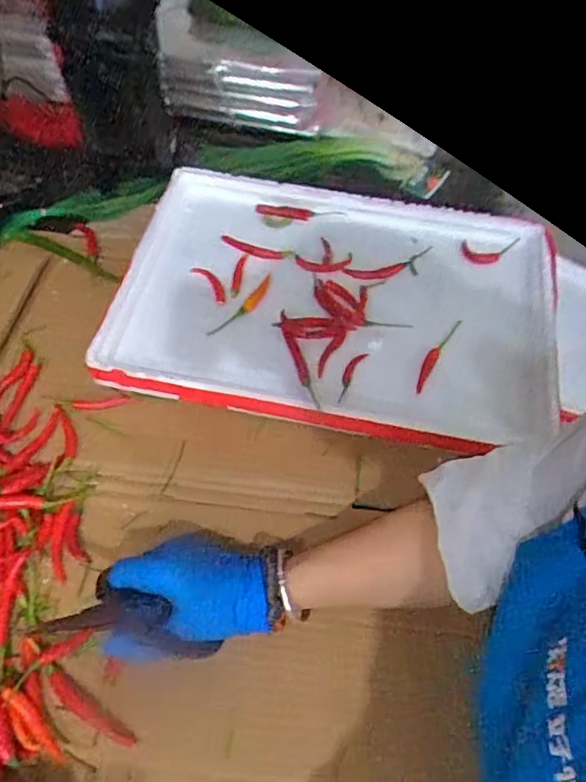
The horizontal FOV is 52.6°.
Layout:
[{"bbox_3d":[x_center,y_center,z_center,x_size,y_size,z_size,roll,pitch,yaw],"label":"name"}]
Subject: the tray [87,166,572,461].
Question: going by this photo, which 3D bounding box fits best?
[{"bbox_3d":[0.048,-0.102,0.637,0.440,0.043,0.320,10,58,4],"label":"tray"}]

